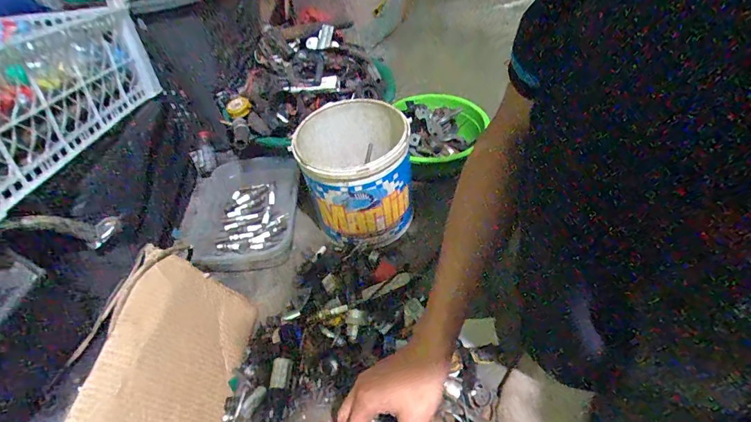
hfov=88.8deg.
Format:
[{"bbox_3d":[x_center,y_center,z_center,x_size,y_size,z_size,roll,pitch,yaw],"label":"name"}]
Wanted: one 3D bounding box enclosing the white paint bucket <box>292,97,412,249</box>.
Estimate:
[{"bbox_3d":[-0.026,-0.074,0.656,0.174,0.170,0.207,-10,46,-2],"label":"white paint bucket"}]

